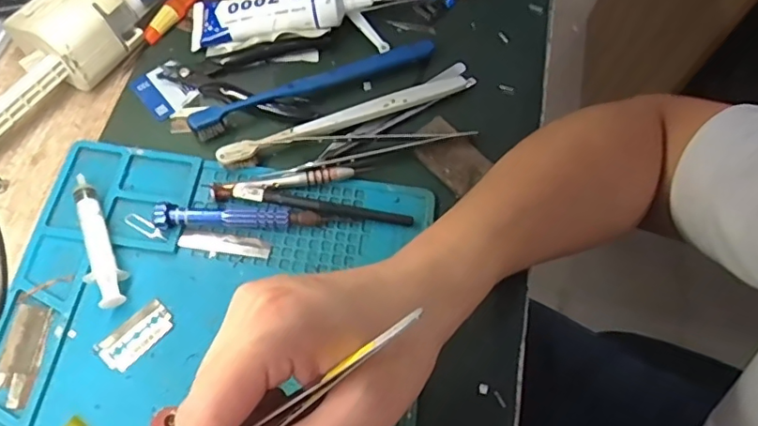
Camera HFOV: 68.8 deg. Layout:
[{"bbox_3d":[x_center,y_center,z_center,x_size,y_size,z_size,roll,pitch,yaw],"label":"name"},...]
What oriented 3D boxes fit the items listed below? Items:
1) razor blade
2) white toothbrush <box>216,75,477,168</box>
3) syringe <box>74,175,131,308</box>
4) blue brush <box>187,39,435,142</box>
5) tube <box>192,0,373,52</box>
[{"bbox_3d":[-0.144,0.072,0.326,0.023,0.004,0.042,41,69,15],"label":"razor blade"},{"bbox_3d":[-0.018,-0.068,0.389,0.190,0.010,0.014,-20,67,-12],"label":"white toothbrush"},{"bbox_3d":[-0.174,0.018,0.342,0.019,0.014,0.090,-24,68,-13],"label":"syringe"},{"bbox_3d":[-0.045,-0.091,0.399,0.182,0.015,0.020,-20,67,-12],"label":"blue brush"},{"bbox_3d":[-0.077,-0.155,0.420,0.133,0.029,0.048,-2,65,-4],"label":"tube"}]

